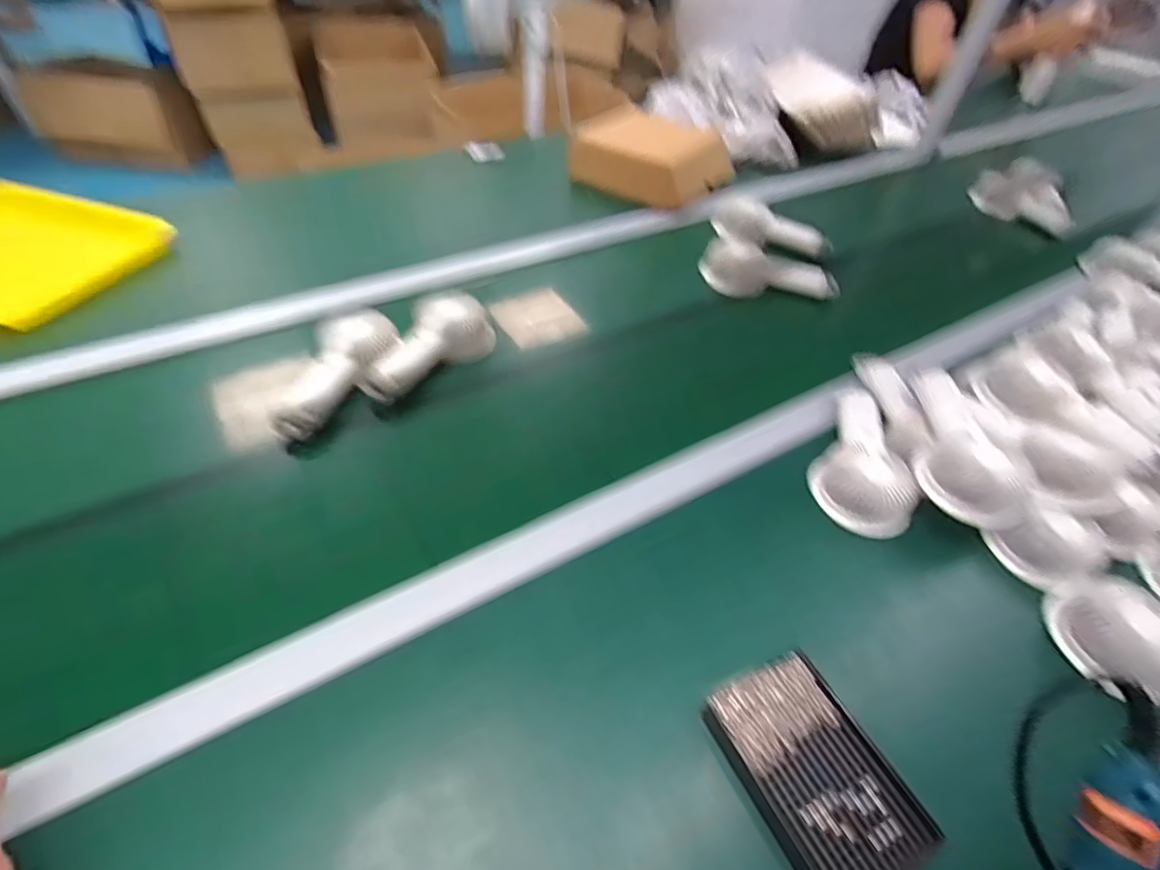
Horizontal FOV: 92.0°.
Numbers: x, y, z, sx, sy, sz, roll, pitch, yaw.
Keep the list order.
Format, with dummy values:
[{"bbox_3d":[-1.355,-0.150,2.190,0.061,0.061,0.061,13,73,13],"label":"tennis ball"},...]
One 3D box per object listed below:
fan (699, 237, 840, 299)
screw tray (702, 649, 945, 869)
[{"bbox_3d":[0.273,-0.233,0.815,0.190,0.058,0.060,18,49,9],"label":"fan"},{"bbox_3d":[0.158,0.224,0.379,0.091,0.019,0.134,-20,54,-23],"label":"screw tray"}]

